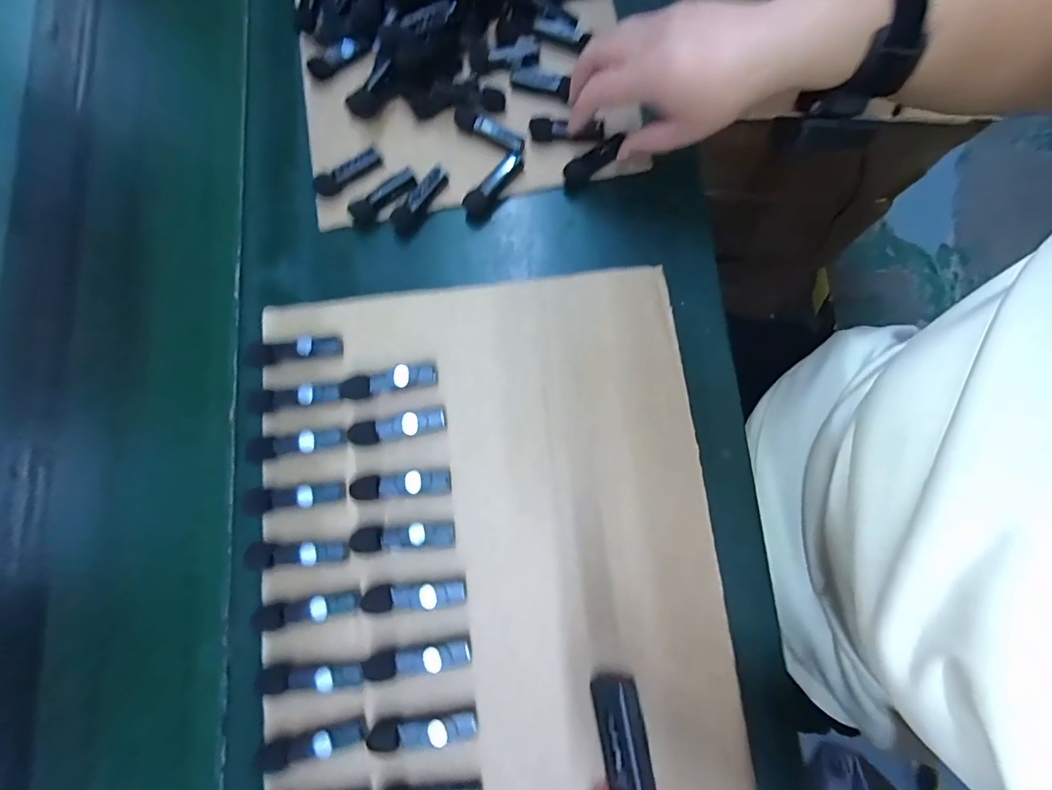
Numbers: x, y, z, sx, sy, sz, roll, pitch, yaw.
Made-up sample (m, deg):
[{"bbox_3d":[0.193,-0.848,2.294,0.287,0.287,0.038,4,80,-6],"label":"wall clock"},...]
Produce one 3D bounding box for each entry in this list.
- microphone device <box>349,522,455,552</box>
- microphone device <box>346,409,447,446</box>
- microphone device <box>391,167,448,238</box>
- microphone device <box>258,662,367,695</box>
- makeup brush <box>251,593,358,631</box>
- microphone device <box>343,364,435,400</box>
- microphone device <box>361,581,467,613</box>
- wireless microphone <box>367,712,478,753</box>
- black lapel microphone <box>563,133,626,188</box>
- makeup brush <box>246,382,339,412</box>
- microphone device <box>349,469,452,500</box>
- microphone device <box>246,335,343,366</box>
[{"bbox_3d":[-0.080,0.091,0.295,0.066,0.011,0.015,-4,80,5],"label":"microphone device"},{"bbox_3d":[-0.087,0.021,0.307,0.064,0.013,0.016,-10,80,4],"label":"microphone device"},{"bbox_3d":[-0.092,-0.165,0.391,0.021,0.020,0.063,30,84,10],"label":"microphone device"},{"bbox_3d":[-0.136,0.173,0.281,0.066,0.010,0.013,-5,80,5],"label":"microphone device"},{"bbox_3d":[-0.142,0.137,0.289,0.065,0.007,0.014,-10,80,4],"label":"makeup brush"},{"bbox_3d":[-0.095,-0.010,0.314,0.066,0.012,0.016,-10,80,4],"label":"microphone device"},{"bbox_3d":[-0.071,0.127,0.288,0.066,0.008,0.014,-8,80,4],"label":"microphone device"},{"bbox_3d":[-0.063,0.202,0.274,0.065,0.012,0.014,-8,80,4],"label":"wireless microphone"},{"bbox_3d":[0.057,-0.198,0.387,0.055,0.014,0.015,-33,77,13],"label":"black lapel microphone"},{"bbox_3d":[-0.162,0.001,0.315,0.063,0.008,0.016,-4,80,5],"label":"makeup brush"},{"bbox_3d":[-0.083,0.059,0.302,0.064,0.009,0.015,-6,80,4],"label":"microphone device"},{"bbox_3d":[-0.164,-0.032,0.322,0.065,0.011,0.016,-6,80,4],"label":"microphone device"}]

